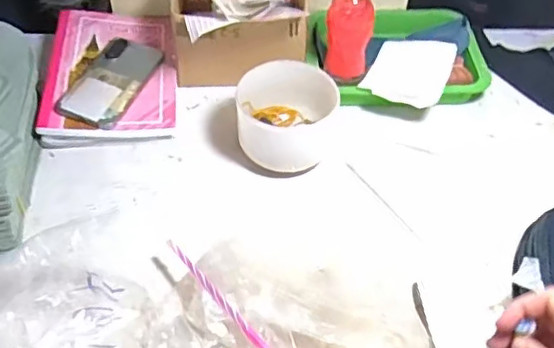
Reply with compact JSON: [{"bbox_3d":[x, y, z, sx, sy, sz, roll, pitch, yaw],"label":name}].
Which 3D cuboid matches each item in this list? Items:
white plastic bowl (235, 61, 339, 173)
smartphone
[{"bbox_3d":[0.012,-0.072,0.775,0.122,0.086,0.119,1,48,-1],"label":"white plastic bowl"},{"bbox_3d":[-0.225,-0.130,0.826,0.088,0.016,0.179,14,43,6],"label":"smartphone"}]

